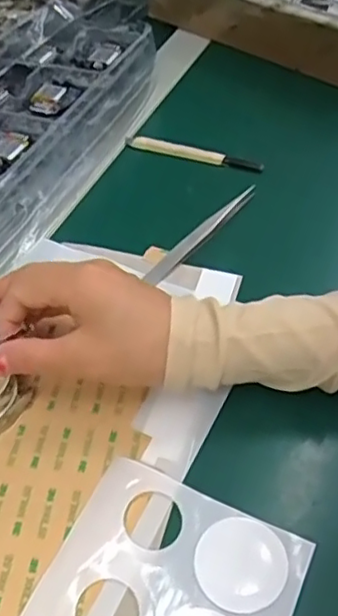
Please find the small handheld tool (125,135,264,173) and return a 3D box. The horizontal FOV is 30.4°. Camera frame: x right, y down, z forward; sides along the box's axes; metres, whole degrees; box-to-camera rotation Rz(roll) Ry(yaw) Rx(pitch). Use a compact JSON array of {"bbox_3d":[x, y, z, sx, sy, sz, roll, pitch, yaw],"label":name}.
[{"bbox_3d":[0.018,-0.124,0.493,0.114,0.010,0.007,15,53,15],"label":"small handheld tool"}]

